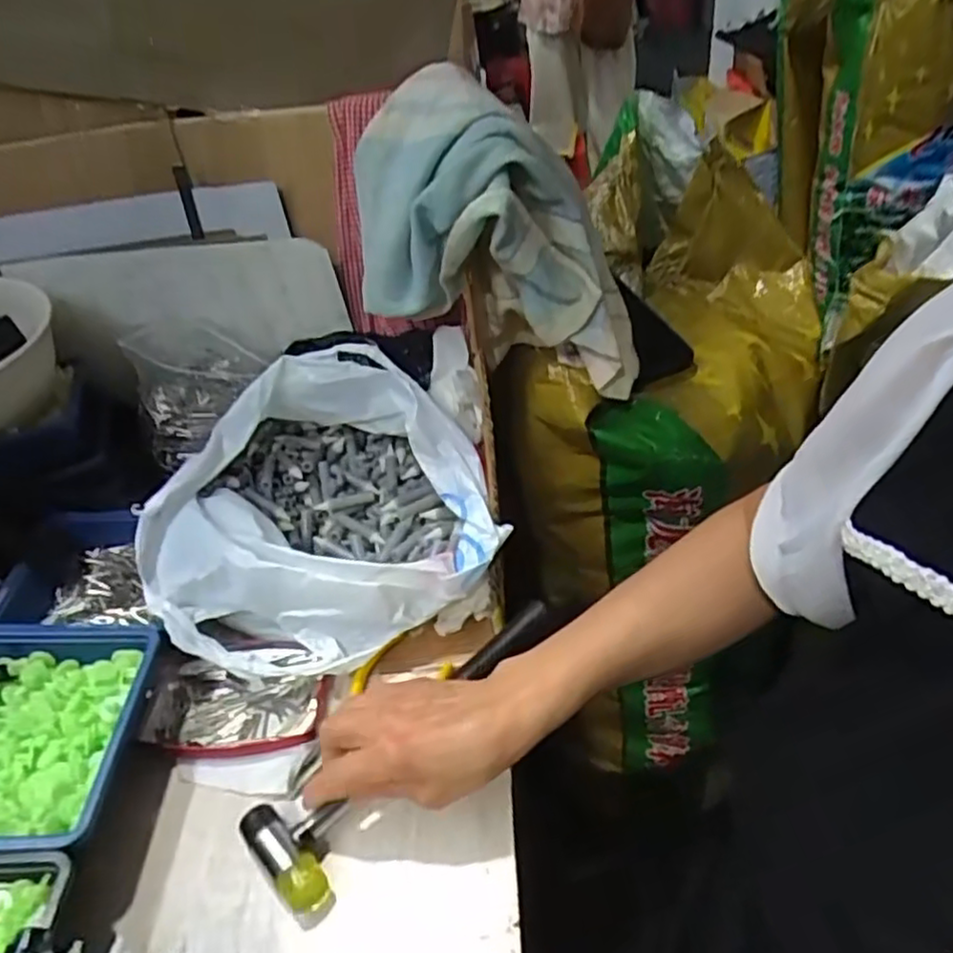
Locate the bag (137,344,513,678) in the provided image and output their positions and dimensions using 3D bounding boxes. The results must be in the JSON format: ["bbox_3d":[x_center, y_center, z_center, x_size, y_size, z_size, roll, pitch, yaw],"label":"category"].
[{"bbox_3d":[-0.127,0.014,0.533,0.247,0.122,0.233,-18,41,-13],"label":"bag"}]

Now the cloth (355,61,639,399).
[{"bbox_3d":[0.009,-0.164,0.493,0.196,0.185,0.092,16,45,26],"label":"cloth"}]

